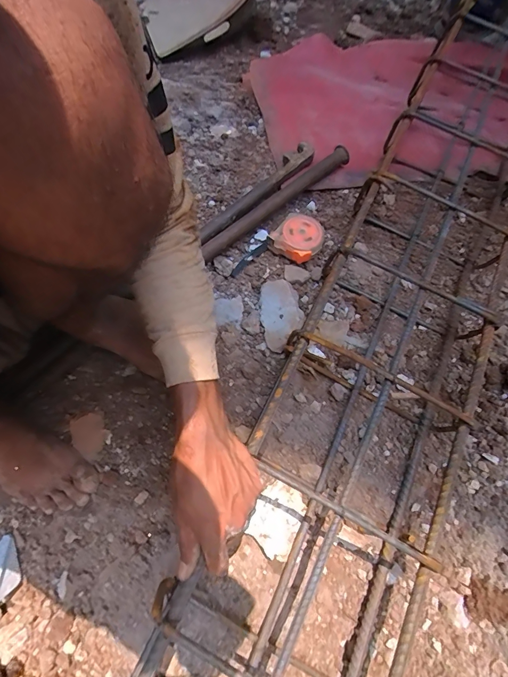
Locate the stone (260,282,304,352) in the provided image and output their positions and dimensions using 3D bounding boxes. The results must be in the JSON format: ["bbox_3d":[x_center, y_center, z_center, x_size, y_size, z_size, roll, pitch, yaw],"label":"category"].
[{"bbox_3d":[0.043,-0.042,0.567,0.065,0.020,0.120,-12,65,-5],"label":"stone"}]

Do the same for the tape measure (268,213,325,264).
[{"bbox_3d":[0.078,-0.174,0.621,0.078,0.040,0.082,37,71,16],"label":"tape measure"}]

